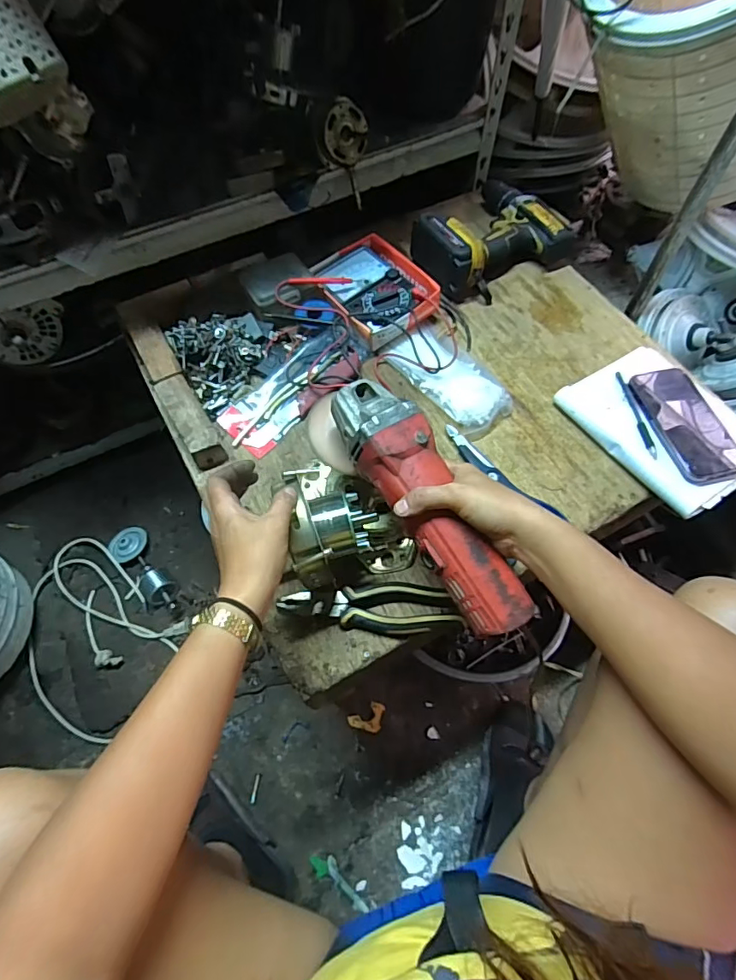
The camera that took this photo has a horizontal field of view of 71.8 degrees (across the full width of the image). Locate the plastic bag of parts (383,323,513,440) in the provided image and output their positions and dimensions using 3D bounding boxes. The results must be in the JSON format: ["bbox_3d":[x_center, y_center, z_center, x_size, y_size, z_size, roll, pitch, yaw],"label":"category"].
[{"bbox_3d":[0.112,-0.158,0.687,0.098,0.026,0.188,-32,67,-16],"label":"plastic bag of parts"}]

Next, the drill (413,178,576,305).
[{"bbox_3d":[0.183,-0.391,0.782,0.227,0.077,0.191,-38,68,-18],"label":"drill"}]

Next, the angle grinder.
[{"bbox_3d":[0.044,0.007,0.461,0.076,0.078,0.271,-31,74,-15],"label":"angle grinder"}]

